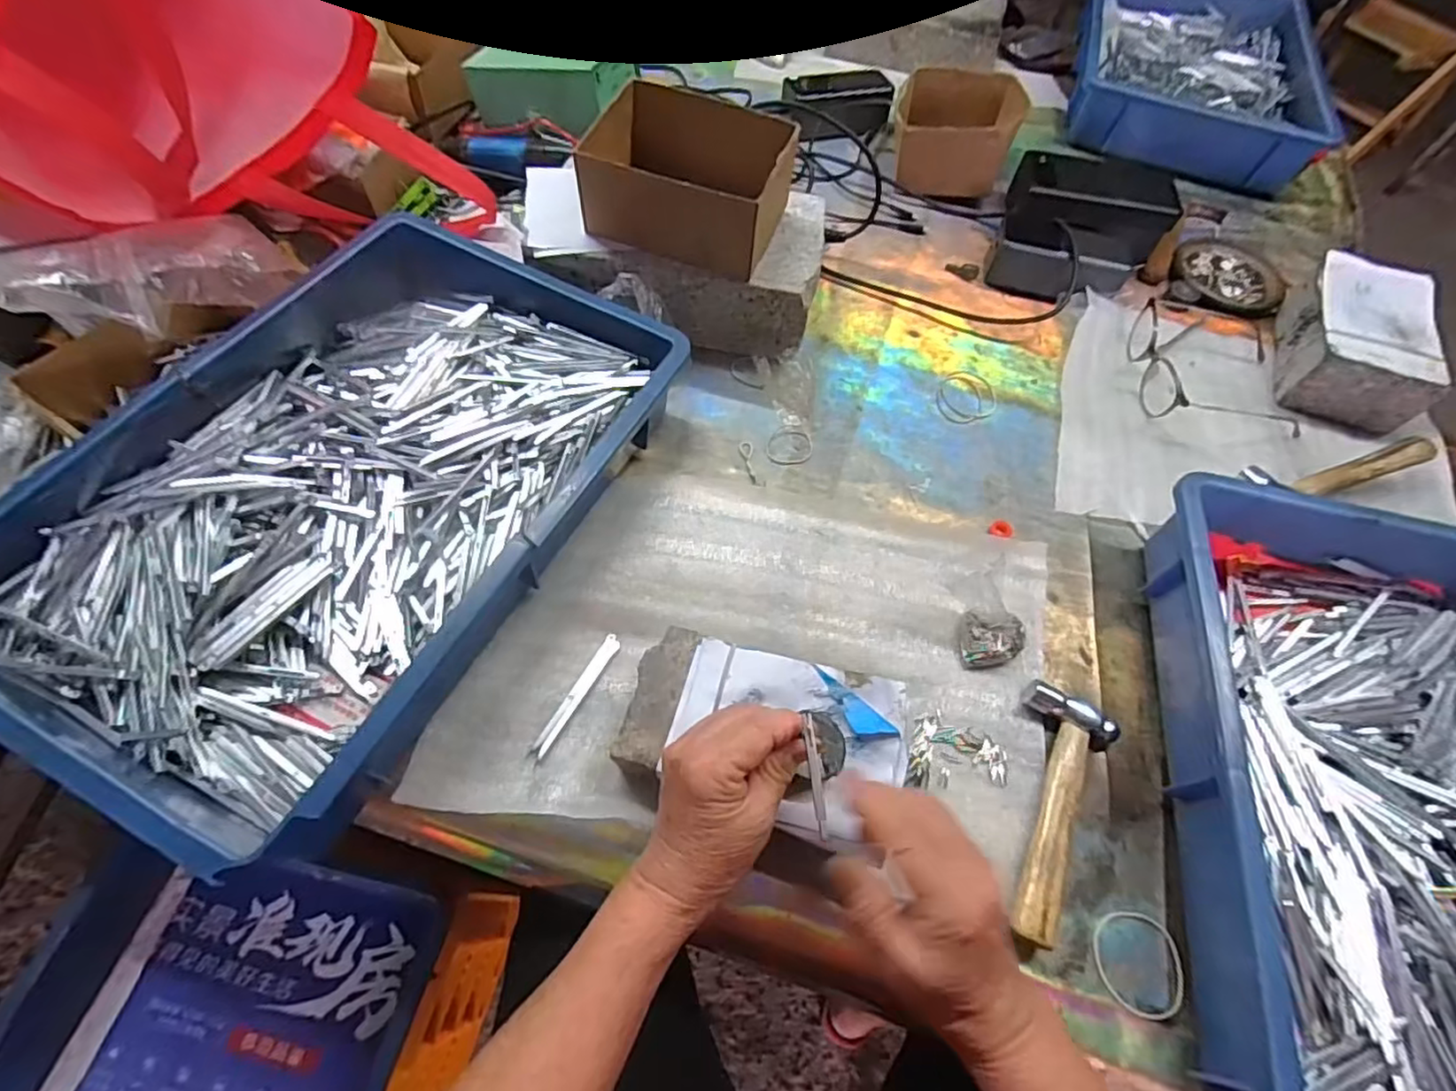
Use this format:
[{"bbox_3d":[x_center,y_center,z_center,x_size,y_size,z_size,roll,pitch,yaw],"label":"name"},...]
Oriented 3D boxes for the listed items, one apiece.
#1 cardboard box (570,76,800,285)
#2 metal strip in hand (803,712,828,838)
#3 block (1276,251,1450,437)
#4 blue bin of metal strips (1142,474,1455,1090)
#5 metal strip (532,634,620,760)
[{"bbox_3d":[-0.027,-0.300,0.531,0.163,0.073,0.111,20,61,7],"label":"cardboard box"},{"bbox_3d":[0.043,0.112,0.316,0.006,0.004,0.058,-2,68,-6],"label":"metal strip in hand"},{"bbox_3d":[0.597,-0.198,0.614,0.096,0.072,0.153,18,60,6],"label":"block"},{"bbox_3d":[0.415,0.177,0.385,0.278,0.080,0.428,13,60,3],"label":"blue bin of metal strips"},{"bbox_3d":[-0.100,0.099,0.432,0.011,0.004,0.091,27,62,11],"label":"metal strip"}]

